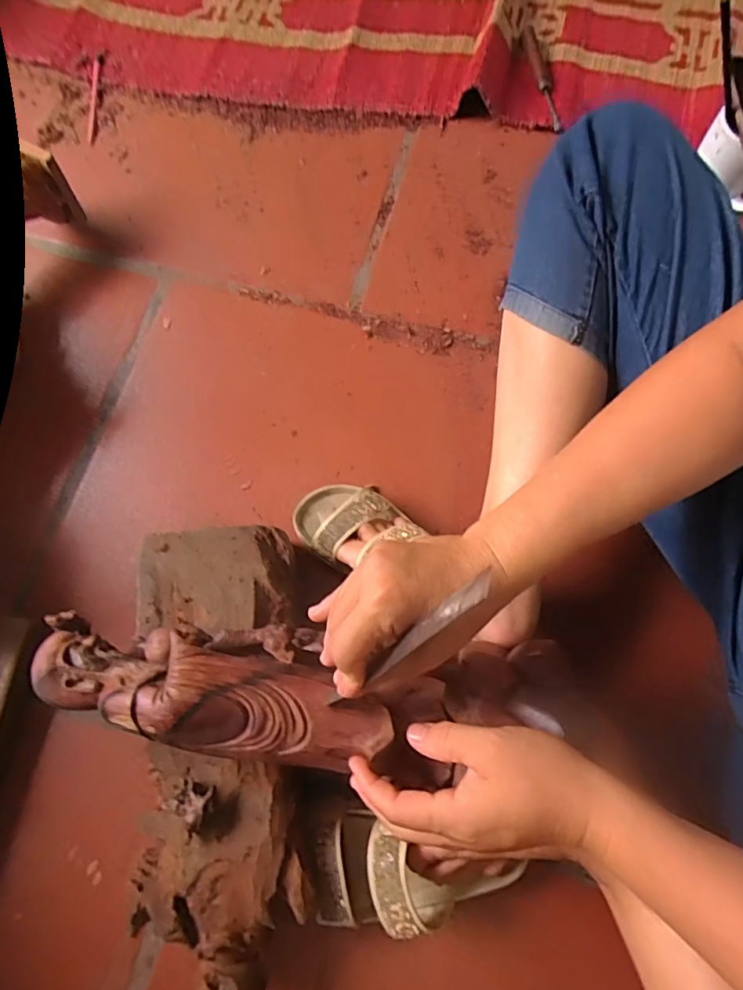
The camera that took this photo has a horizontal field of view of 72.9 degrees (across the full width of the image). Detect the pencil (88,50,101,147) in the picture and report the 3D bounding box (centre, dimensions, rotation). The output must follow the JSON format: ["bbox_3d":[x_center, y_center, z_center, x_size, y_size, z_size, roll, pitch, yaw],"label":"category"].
[{"bbox_3d":[-0.400,-0.574,0.723,0.014,0.004,0.162,-5,76,1],"label":"pencil"}]

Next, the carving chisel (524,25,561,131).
[{"bbox_3d":[0.241,-0.594,0.710,0.024,0.013,0.194,-7,76,0],"label":"carving chisel"}]

